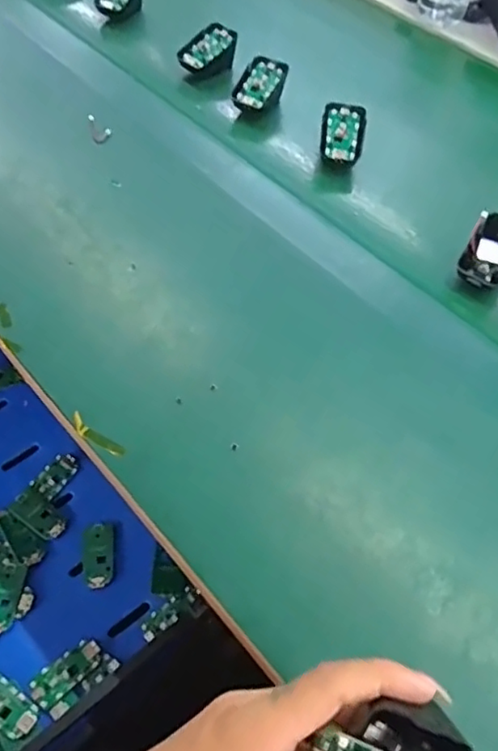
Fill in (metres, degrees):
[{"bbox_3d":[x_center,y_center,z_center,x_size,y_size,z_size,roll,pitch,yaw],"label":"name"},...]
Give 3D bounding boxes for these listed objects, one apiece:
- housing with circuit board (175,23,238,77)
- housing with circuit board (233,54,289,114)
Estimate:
[{"bbox_3d":[-0.050,-0.377,0.700,0.072,0.045,0.043,-25,59,-19],"label":"housing with circuit board"},{"bbox_3d":[0.012,-0.317,0.657,0.044,0.024,0.073,29,70,6],"label":"housing with circuit board"}]

